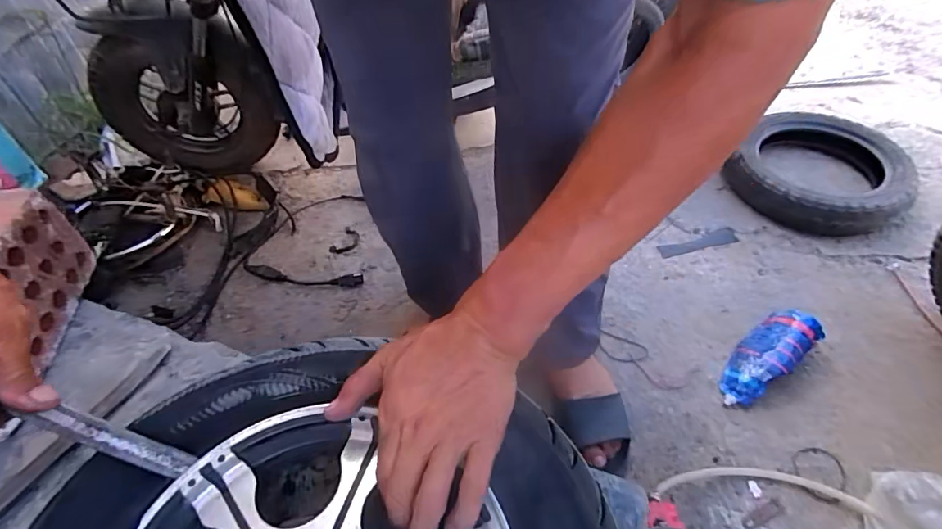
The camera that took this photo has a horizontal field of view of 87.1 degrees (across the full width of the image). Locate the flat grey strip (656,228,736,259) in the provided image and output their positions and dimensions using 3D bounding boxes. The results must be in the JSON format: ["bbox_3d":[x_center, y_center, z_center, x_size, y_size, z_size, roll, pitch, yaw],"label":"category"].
[{"bbox_3d":[0.493,-0.044,1.076,0.192,0.010,0.043,-13,44,-18],"label":"flat grey strip"}]

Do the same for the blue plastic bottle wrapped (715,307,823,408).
[{"bbox_3d":[0.504,0.157,0.854,0.202,0.065,0.085,-31,52,-22],"label":"blue plastic bottle wrapped"}]

